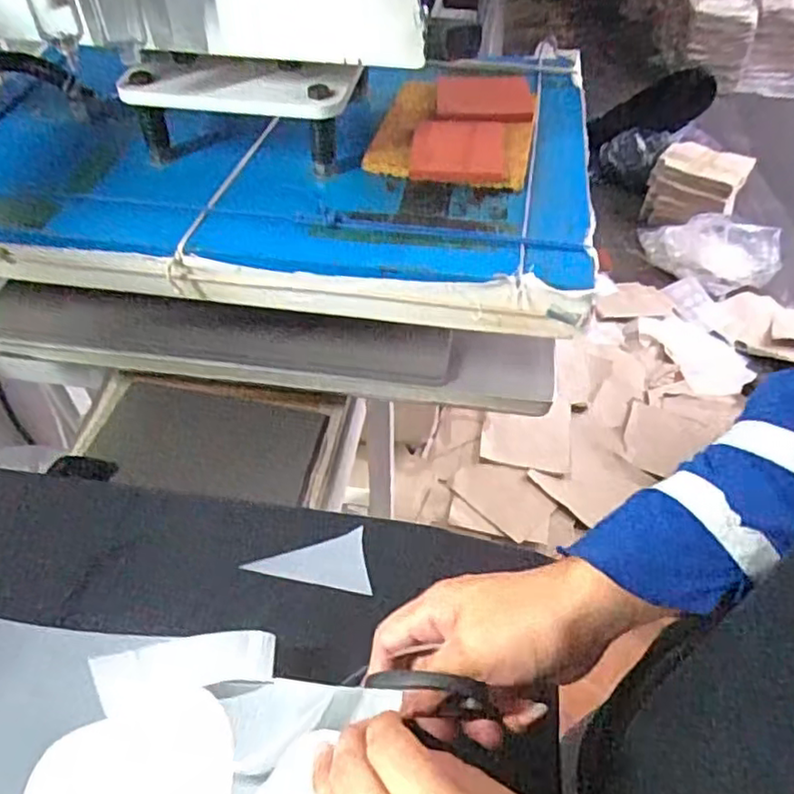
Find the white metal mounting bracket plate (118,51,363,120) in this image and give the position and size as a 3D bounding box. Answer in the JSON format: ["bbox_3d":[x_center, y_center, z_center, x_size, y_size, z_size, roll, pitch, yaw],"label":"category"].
[{"bbox_3d":[-0.128,-0.247,0.511,0.189,0.034,0.031,7,48,7],"label":"white metal mounting bracket plate"}]

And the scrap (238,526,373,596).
[{"bbox_3d":[-0.057,0.121,0.438,0.080,0.004,0.046,-16,53,-13],"label":"scrap"}]

